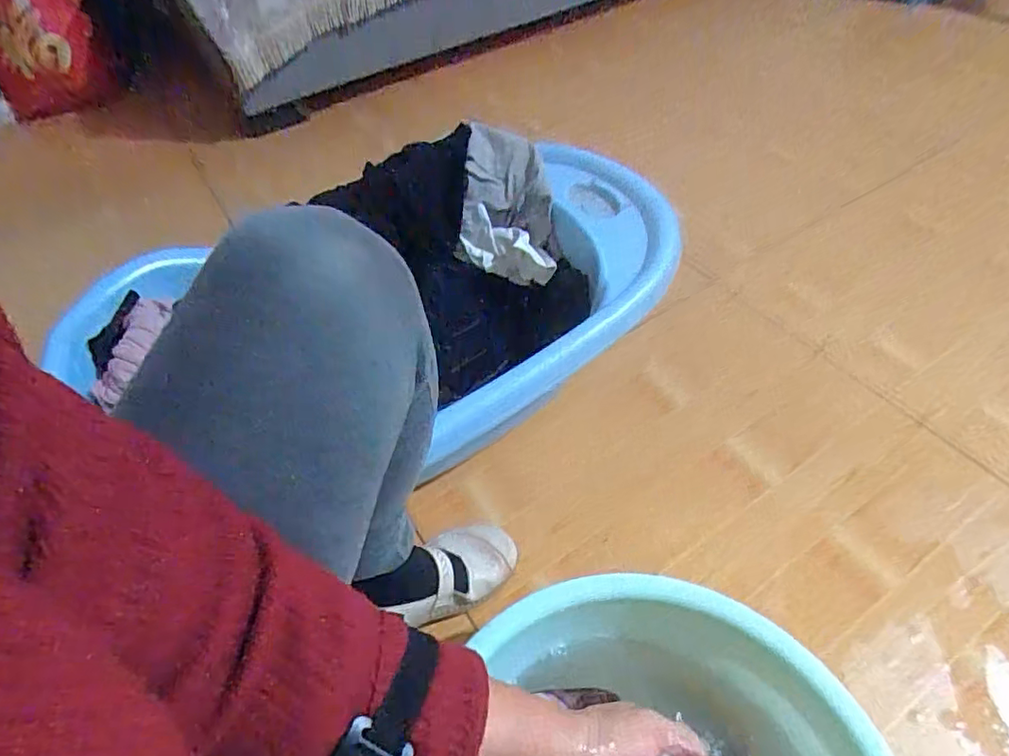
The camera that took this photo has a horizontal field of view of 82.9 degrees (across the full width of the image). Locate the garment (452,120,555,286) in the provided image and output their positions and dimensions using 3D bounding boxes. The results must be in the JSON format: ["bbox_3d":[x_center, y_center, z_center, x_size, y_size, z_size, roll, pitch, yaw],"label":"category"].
[{"bbox_3d":[0.001,-0.254,0.825,0.155,0.231,0.081,4,11,24],"label":"garment"}]

